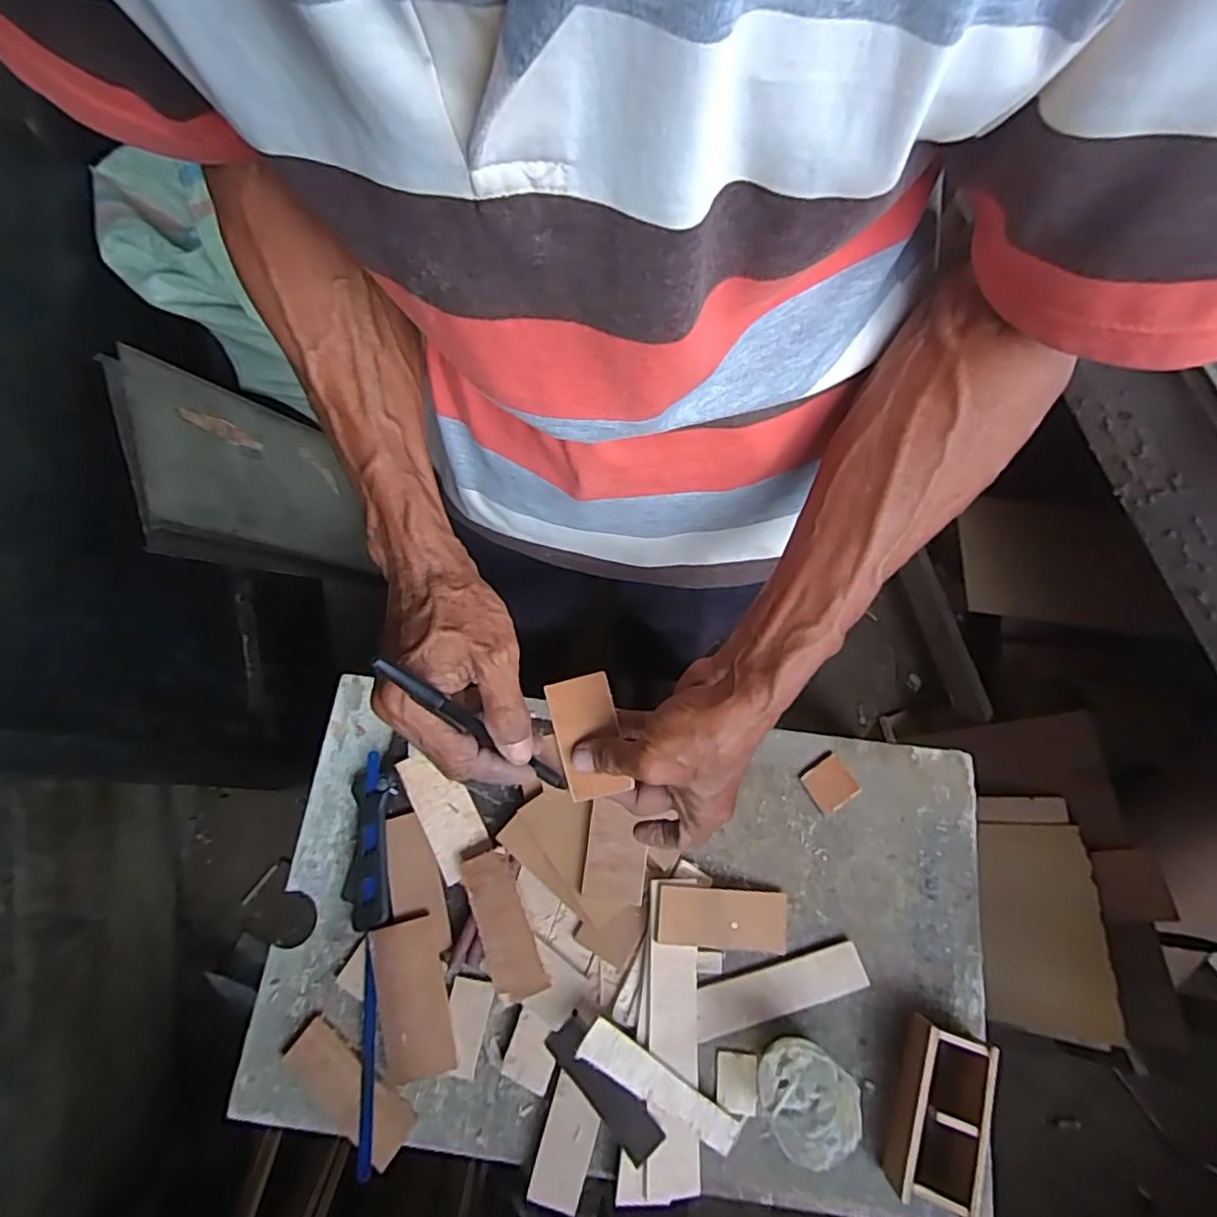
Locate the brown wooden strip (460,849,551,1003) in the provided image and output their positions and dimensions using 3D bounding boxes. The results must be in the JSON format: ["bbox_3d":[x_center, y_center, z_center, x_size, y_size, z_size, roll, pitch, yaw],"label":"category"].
[{"bbox_3d":[-0.084,0.251,0.507,0.041,0.006,0.108,-16,70,-11],"label":"brown wooden strip"}]

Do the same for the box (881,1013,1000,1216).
[{"bbox_3d":[0.241,0.367,0.466,0.061,0.039,0.111,14,72,6],"label":"box"}]

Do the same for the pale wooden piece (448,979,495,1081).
[{"bbox_3d":[-0.114,0.330,0.501,0.033,0.005,0.067,16,68,-11],"label":"pale wooden piece"}]

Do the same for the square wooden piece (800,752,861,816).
[{"bbox_3d":[0.193,0.153,0.557,0.041,0.006,0.038,-34,73,-10],"label":"square wooden piece"}]

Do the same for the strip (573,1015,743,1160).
[{"bbox_3d":[0.039,0.353,0.471,0.139,0.005,0.028,38,63,-6],"label":"strip"}]

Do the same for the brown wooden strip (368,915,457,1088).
[{"bbox_3d":[-0.155,0.306,0.501,0.051,0.007,0.110,-12,74,-12],"label":"brown wooden strip"}]

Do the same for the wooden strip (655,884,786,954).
[{"bbox_3d":[0.092,0.247,0.509,0.112,0.006,0.044,11,76,-14],"label":"wooden strip"}]

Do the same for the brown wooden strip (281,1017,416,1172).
[{"bbox_3d":[-0.199,0.366,0.484,0.110,0.005,0.043,40,77,14],"label":"brown wooden strip"}]

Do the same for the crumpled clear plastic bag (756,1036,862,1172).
[{"bbox_3d":[0.142,0.354,0.461,0.064,0.059,0.063,40,77,14],"label":"crumpled clear plastic bag"}]

